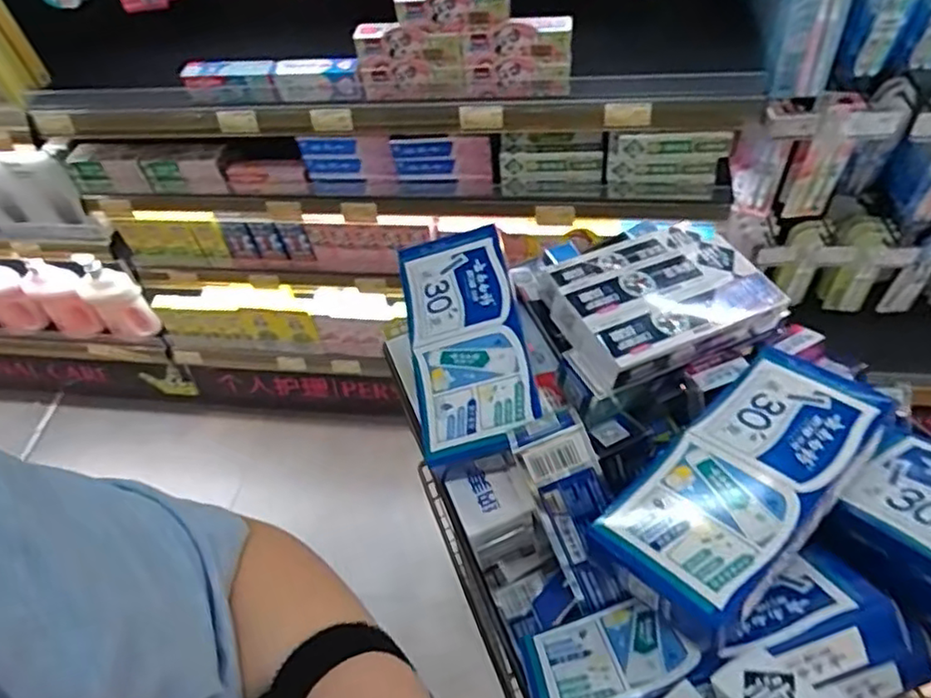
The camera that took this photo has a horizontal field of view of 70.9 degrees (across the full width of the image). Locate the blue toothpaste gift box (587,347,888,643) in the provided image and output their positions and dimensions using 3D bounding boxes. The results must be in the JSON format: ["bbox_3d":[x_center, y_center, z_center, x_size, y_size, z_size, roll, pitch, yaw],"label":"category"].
[{"bbox_3d":[0.208,0.093,0.476,0.239,0.050,0.107,-37,57,-21],"label":"blue toothpaste gift box"}]

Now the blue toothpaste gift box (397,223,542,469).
[{"bbox_3d":[-0.001,-0.014,0.601,0.100,0.041,0.231,-9,52,-1],"label":"blue toothpaste gift box"}]

